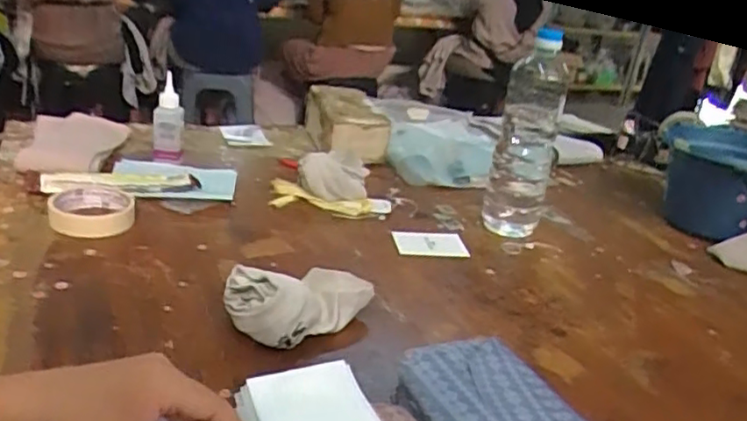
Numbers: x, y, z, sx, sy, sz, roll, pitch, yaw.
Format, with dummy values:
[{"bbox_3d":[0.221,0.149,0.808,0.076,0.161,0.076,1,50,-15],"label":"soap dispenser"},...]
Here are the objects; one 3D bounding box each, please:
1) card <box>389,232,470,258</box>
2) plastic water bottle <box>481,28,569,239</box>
[{"bbox_3d":[0.072,0.043,0.822,0.090,0.006,0.066,4,29,-14],"label":"card"},{"bbox_3d":[0.195,-0.089,0.816,0.073,0.272,0.070,12,24,11],"label":"plastic water bottle"}]

